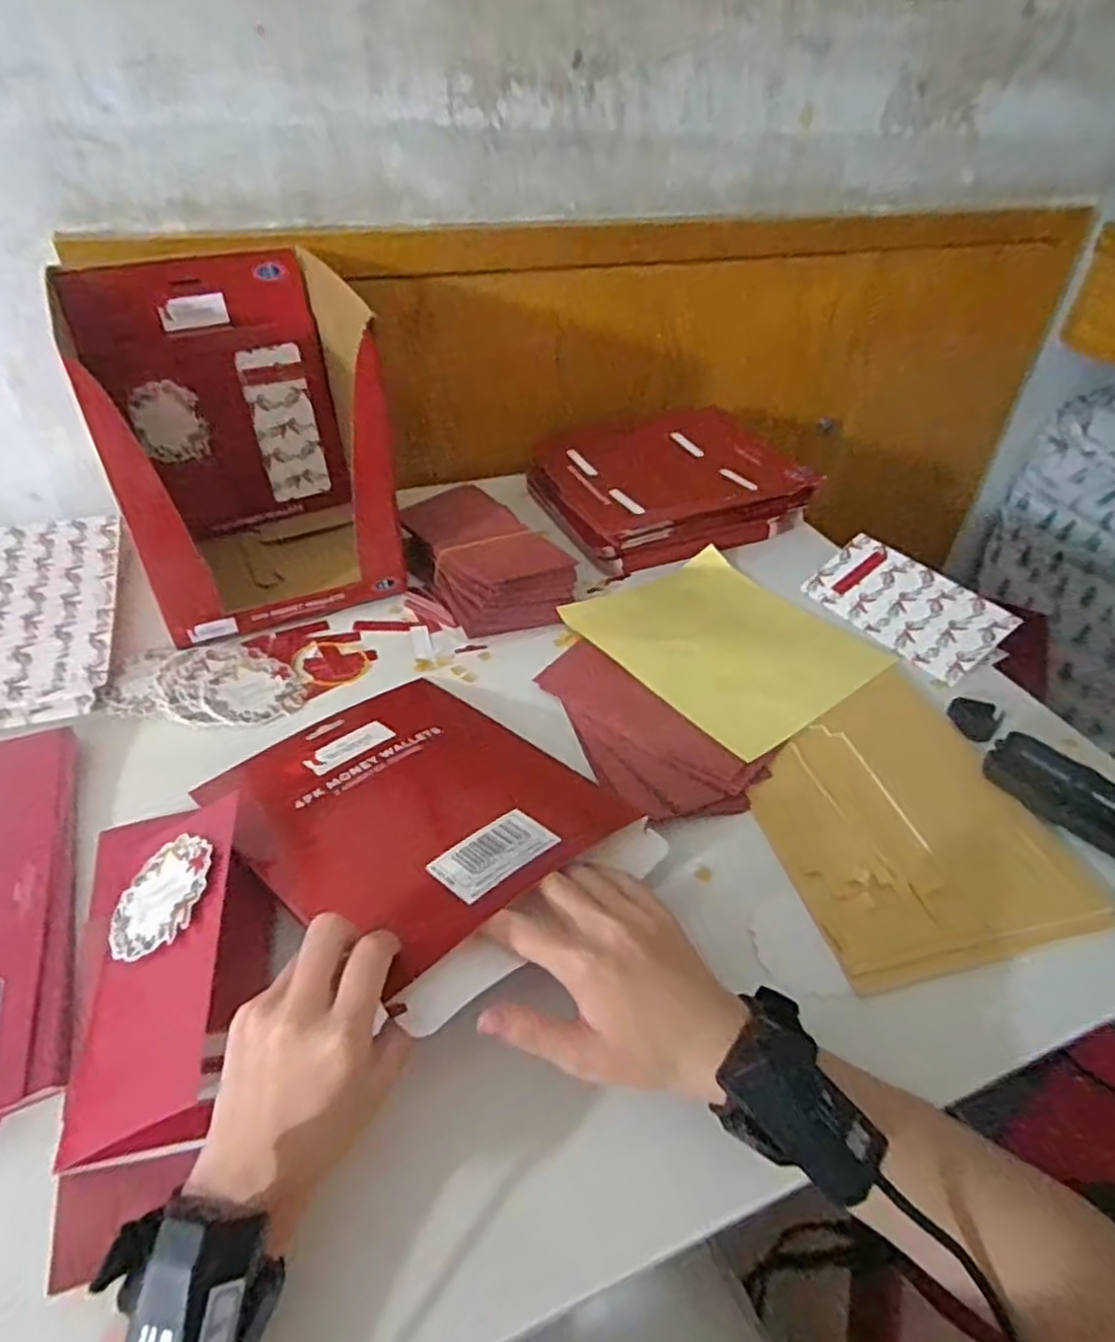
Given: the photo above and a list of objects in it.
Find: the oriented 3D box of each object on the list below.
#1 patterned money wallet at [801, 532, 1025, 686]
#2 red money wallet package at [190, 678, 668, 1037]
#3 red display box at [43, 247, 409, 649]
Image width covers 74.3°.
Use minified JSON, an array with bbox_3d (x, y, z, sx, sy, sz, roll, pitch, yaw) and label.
[{"bbox_3d":[0.323,-0.062,0.689,0.084,0.010,0.174,-40,53,-5],"label":"patterned money wallet"},{"bbox_3d":[-0.086,0.086,0.467,0.248,0.020,0.189,25,38,35],"label":"red money wallet package"},{"bbox_3d":[-0.269,-0.197,0.638,0.208,0.231,0.220,-18,44,-24],"label":"red display box"}]

